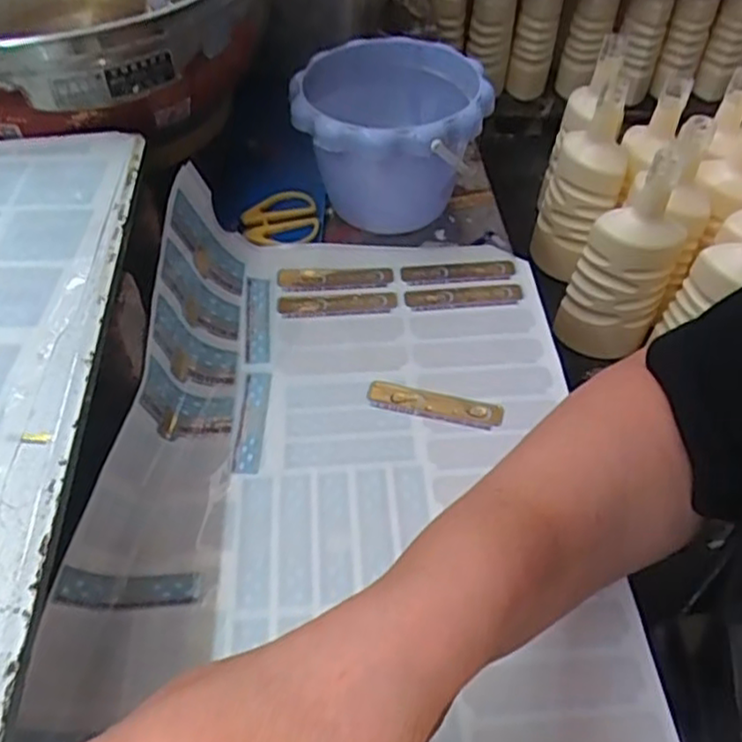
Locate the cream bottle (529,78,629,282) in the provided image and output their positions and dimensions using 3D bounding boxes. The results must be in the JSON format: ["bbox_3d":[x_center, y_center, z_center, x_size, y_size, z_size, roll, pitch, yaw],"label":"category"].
[{"bbox_3d":[0.269,-0.239,0.876,0.084,0.242,0.103,15,50,10],"label":"cream bottle"}]

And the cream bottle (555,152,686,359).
[{"bbox_3d":[0.284,-0.127,0.771,0.105,0.243,0.084,22,56,18],"label":"cream bottle"}]

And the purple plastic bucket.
[{"bbox_3d":[0.019,-0.186,0.567,0.138,0.119,0.152,11,50,6],"label":"purple plastic bucket"}]

